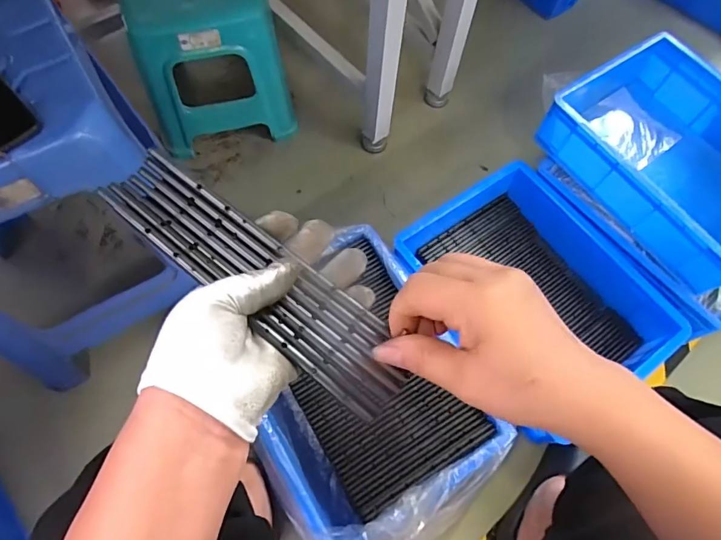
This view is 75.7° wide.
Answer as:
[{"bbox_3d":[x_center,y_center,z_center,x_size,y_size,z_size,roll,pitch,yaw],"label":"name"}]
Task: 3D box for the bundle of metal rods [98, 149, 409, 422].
[{"bbox_3d":[-0.064,0.005,0.298,0.223,0.011,0.052,40,70,4],"label":"bundle of metal rods"}]

